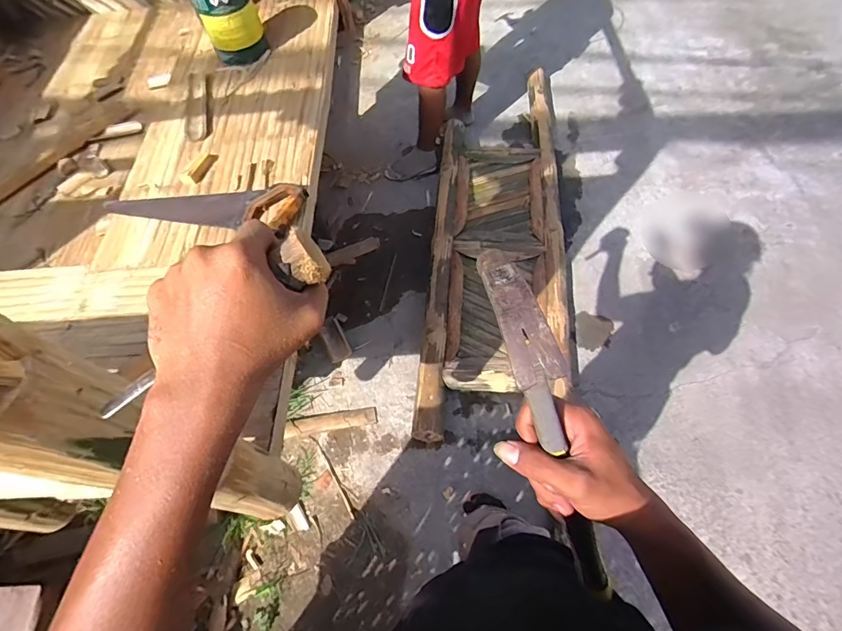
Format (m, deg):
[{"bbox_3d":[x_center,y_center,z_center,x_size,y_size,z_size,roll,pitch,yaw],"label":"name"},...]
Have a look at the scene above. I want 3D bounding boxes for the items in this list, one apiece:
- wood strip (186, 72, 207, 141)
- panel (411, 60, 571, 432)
[{"bbox_3d":[-0.632,-0.599,1.226,0.052,0.018,0.310,-14,61,-4],"label":"wood strip"},{"bbox_3d":[0.335,-0.445,1.834,0.521,0.090,1.696,3,62,6],"label":"panel"}]

